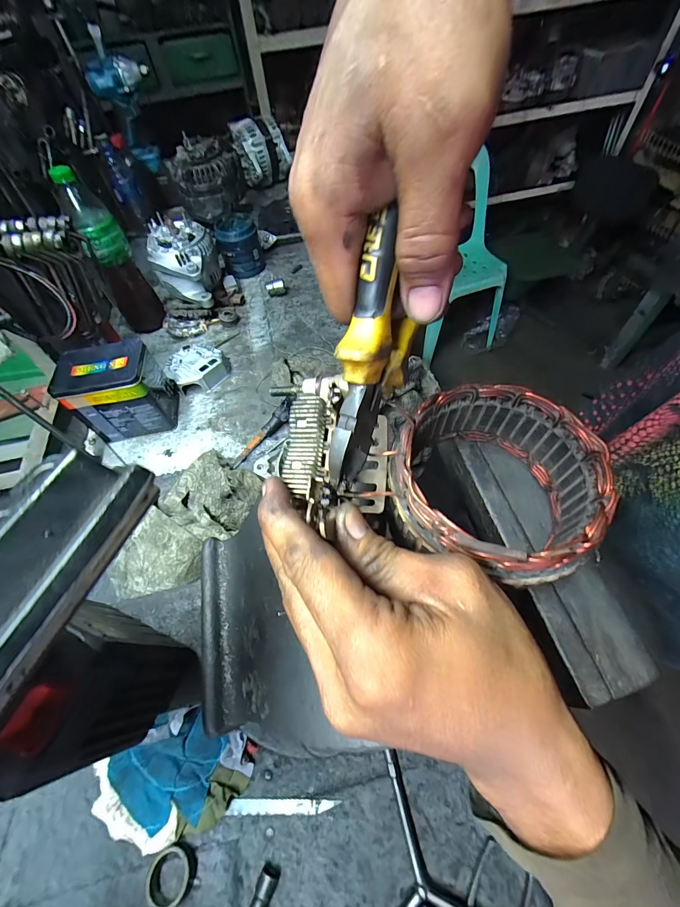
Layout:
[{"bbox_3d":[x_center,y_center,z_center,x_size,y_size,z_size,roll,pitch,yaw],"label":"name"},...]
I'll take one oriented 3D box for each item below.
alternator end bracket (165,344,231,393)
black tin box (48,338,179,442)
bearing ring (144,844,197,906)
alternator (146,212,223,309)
[{"bbox_3d":[-0.265,-0.162,0.638,0.105,0.037,0.102,-2,58,3],"label":"alternator end bracket"},{"bbox_3d":[-0.354,-0.102,0.555,0.122,0.130,0.105,-11,58,-3],"label":"black tin box"},{"bbox_3d":[-0.161,0.403,0.323,0.041,0.016,0.041,-2,58,3],"label":"bearing ring"},{"bbox_3d":[-0.315,-0.393,0.694,0.117,0.117,0.169,-13,58,-4],"label":"alternator"}]

